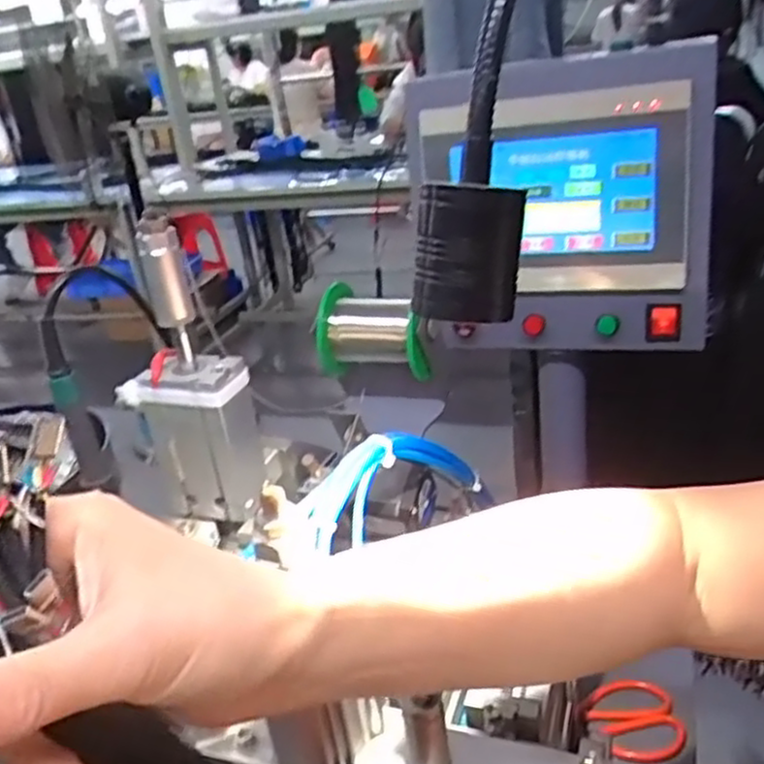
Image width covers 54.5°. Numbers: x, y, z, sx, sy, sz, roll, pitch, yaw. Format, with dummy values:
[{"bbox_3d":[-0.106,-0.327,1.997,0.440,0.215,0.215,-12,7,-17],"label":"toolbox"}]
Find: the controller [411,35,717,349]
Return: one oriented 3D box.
[{"bbox_3d":[0.133,-0.139,0.590,0.237,0.211,0.074,5,28,26],"label":"controller"}]

